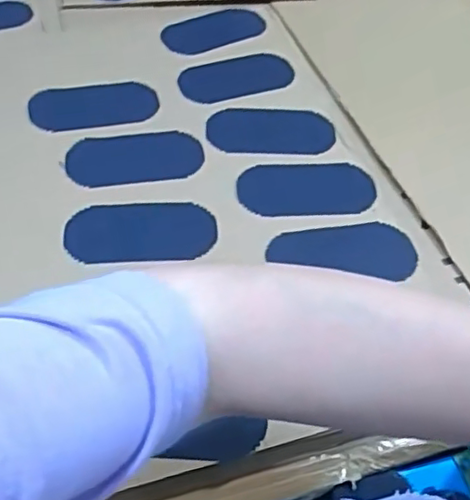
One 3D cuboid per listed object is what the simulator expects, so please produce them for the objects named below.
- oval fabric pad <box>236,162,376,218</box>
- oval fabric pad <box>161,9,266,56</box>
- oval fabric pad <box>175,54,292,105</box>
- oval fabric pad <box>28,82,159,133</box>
[{"bbox_3d":[0.069,-0.060,0.596,0.128,0.012,0.067,1,50,-5],"label":"oval fabric pad"},{"bbox_3d":[-0.023,-0.266,0.741,0.129,0.011,0.063,-18,56,-15],"label":"oval fabric pad"},{"bbox_3d":[0.003,-0.198,0.697,0.128,0.010,0.070,-13,53,-16],"label":"oval fabric pad"},{"bbox_3d":[-0.149,-0.154,0.650,0.129,0.009,0.068,-8,52,-13],"label":"oval fabric pad"}]

